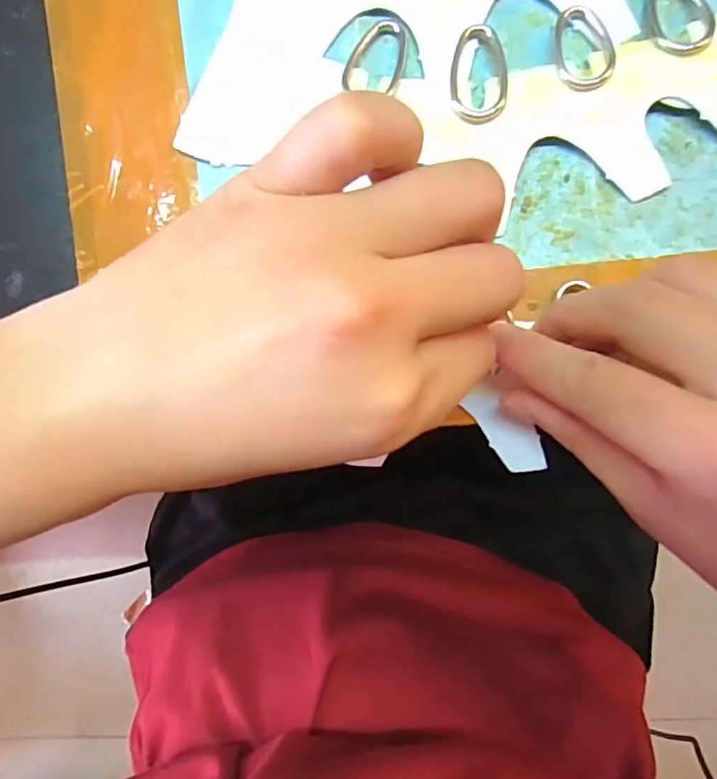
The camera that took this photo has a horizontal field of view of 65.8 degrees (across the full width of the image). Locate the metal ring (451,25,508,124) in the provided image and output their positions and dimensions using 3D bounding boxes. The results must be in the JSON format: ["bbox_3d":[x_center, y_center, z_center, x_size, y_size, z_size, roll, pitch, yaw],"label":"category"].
[{"bbox_3d":[0.042,-0.110,0.193,0.019,0.004,0.033,2,92,4],"label":"metal ring"}]

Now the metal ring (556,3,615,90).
[{"bbox_3d":[0.077,-0.117,0.190,0.018,0.006,0.028,-5,87,11],"label":"metal ring"}]

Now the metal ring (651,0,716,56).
[{"bbox_3d":[0.109,-0.127,0.188,0.018,0.004,0.027,-14,86,13],"label":"metal ring"}]

